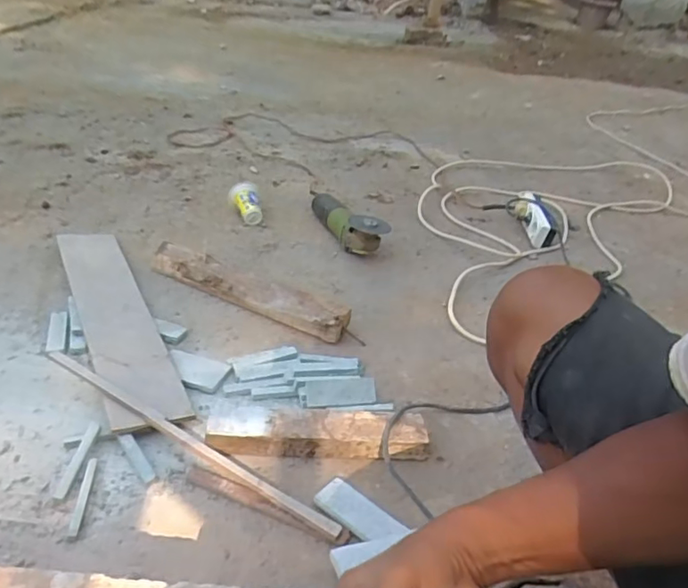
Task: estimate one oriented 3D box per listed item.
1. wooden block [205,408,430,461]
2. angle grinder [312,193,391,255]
[{"bbox_3d":[-0.031,0.177,0.713,0.277,0.040,0.056,2,33,-8],"label":"wooden block"},{"bbox_3d":[0.015,-0.161,1.201,0.079,0.094,0.229,-9,39,-25],"label":"angle grinder"}]

